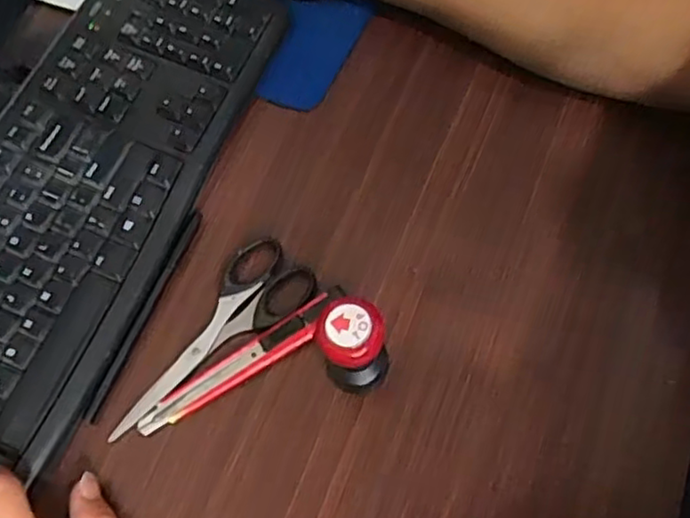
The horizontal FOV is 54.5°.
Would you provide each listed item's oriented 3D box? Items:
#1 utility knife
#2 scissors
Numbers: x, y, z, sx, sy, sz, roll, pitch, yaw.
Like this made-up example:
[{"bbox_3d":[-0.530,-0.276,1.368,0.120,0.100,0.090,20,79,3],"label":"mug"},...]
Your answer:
[{"bbox_3d":[-0.060,0.062,0.403,0.141,0.012,0.020,-31,67,-10],"label":"utility knife"},{"bbox_3d":[-0.084,0.051,0.416,0.051,0.015,0.149,39,73,19],"label":"scissors"}]

